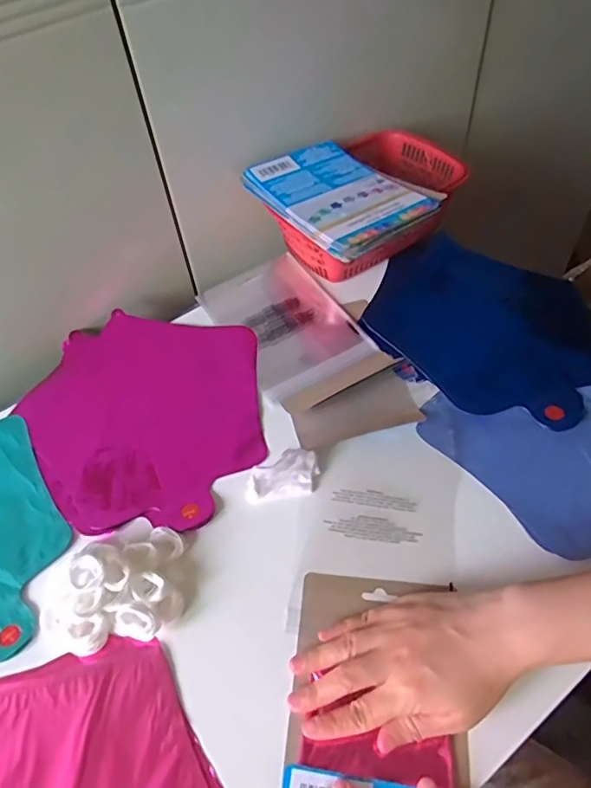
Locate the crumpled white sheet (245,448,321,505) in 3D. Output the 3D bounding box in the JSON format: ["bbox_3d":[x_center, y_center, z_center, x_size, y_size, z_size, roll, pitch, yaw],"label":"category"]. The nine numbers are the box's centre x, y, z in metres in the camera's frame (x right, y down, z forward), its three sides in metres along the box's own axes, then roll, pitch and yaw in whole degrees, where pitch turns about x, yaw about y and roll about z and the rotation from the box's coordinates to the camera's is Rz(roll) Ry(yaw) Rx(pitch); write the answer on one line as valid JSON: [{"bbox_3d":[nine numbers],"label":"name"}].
[{"bbox_3d":[-0.011,0.066,0.453,0.060,0.023,0.035,-7,52,-1],"label":"crumpled white sheet"}]

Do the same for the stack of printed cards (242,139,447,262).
[{"bbox_3d":[0.042,-0.207,0.552,0.129,0.018,0.187,-34,57,-20],"label":"stack of printed cards"}]

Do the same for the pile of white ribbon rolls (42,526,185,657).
[{"bbox_3d":[-0.135,0.137,0.400,0.100,0.037,0.088,-10,52,-3],"label":"pile of white ribbon rolls"}]

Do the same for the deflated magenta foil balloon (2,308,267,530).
[{"bbox_3d":[-0.146,0.015,0.519,0.222,0.014,0.243,-7,52,0],"label":"deflated magenta foil balloon"}]

